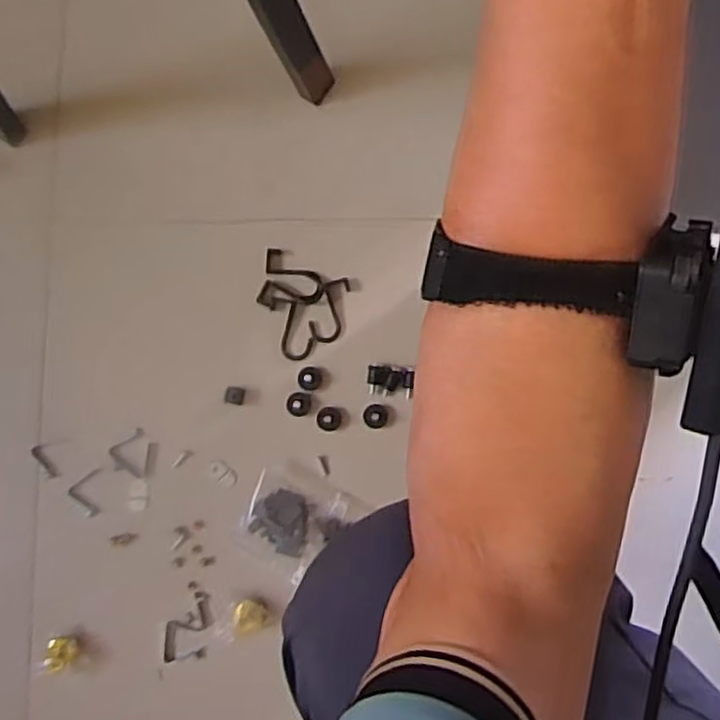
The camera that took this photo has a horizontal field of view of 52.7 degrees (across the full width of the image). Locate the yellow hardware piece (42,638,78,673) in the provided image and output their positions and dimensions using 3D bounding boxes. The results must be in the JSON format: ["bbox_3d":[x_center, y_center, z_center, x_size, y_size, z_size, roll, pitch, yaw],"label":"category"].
[{"bbox_3d":[-0.253,0.248,0.611,0.021,0.021,0.025,-18,85,2],"label":"yellow hardware piece"}]

